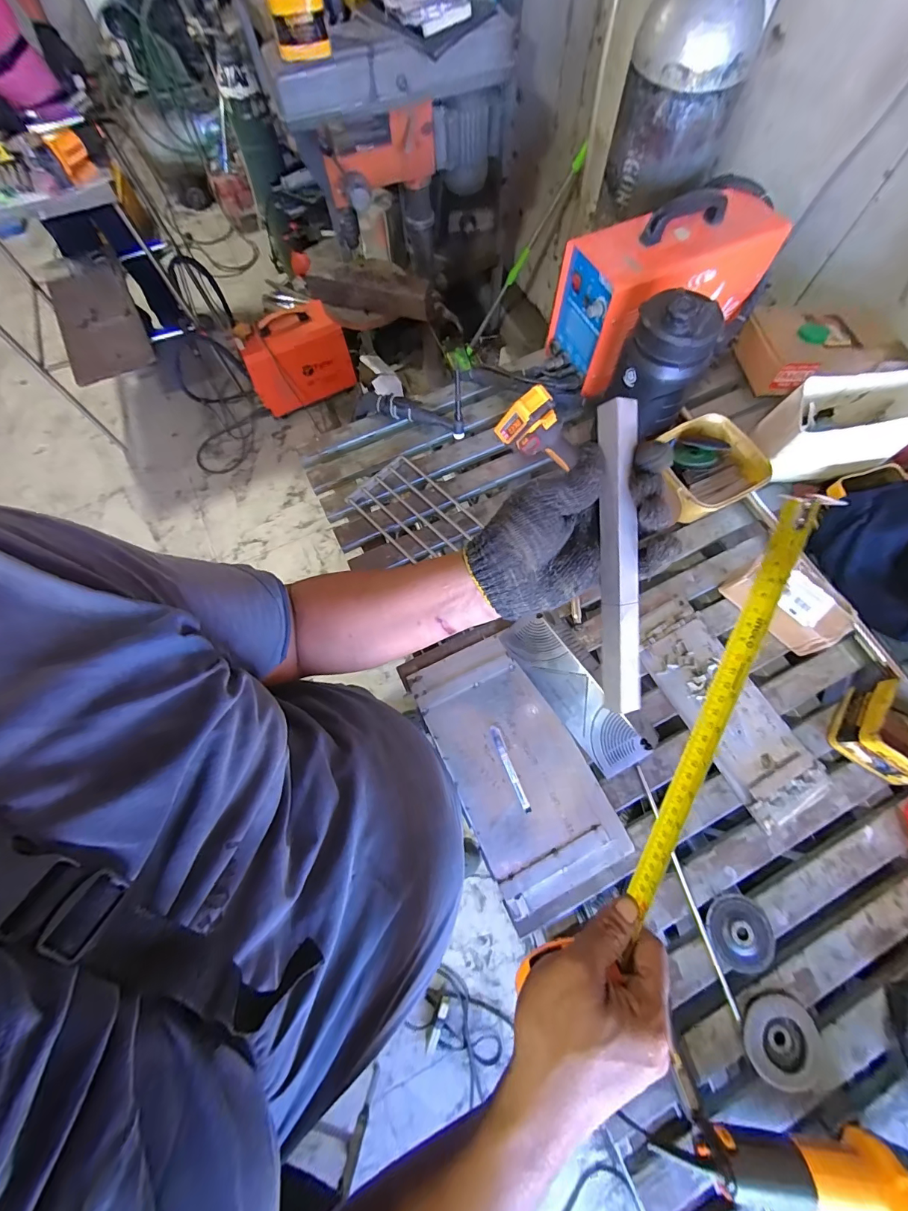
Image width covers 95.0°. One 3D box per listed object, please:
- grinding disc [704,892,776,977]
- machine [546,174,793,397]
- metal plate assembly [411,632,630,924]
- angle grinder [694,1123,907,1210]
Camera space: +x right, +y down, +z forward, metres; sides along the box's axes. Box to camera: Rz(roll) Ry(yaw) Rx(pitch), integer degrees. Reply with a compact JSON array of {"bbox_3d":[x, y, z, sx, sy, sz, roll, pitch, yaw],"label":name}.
[{"bbox_3d":[0.399,0.457,0.577,0.080,0.017,0.089,-3,70,0],"label":"grinding disc"},{"bbox_3d":[0.404,-0.641,0.814,0.362,0.224,0.178,-24,71,-8],"label":"machine"},{"bbox_3d":[0.090,0.244,0.663,0.196,0.024,0.378,-25,71,-8],"label":"metal plate assembly"},{"bbox_3d":[0.428,0.641,0.463,0.293,0.098,0.075,14,71,6],"label":"angle grinder"}]

